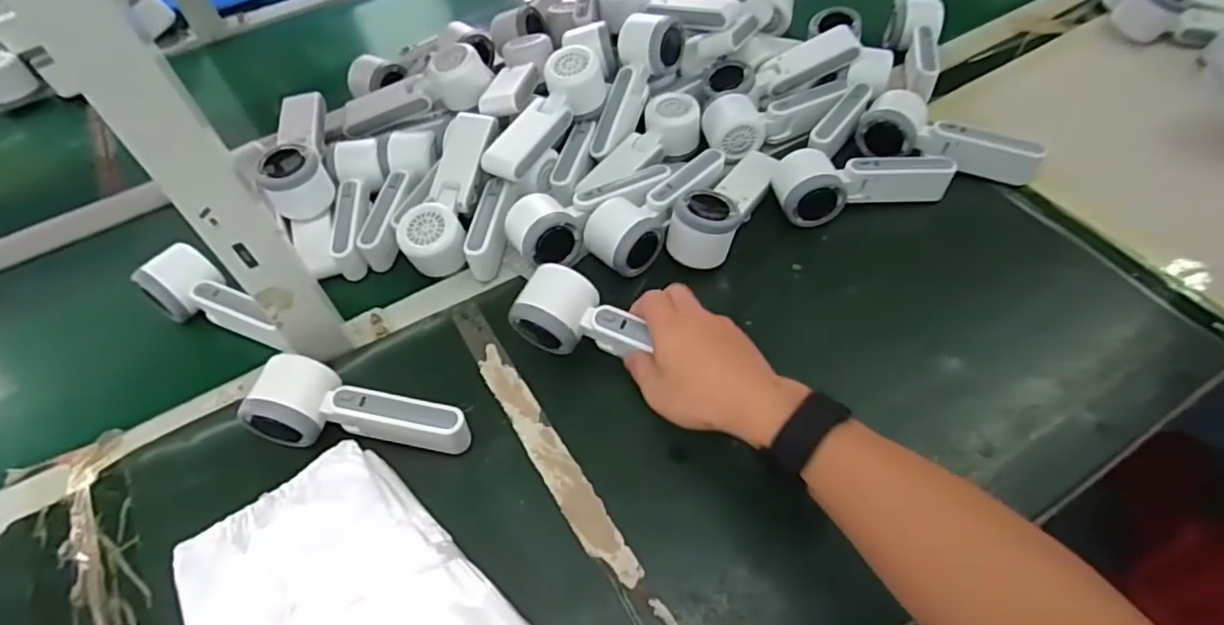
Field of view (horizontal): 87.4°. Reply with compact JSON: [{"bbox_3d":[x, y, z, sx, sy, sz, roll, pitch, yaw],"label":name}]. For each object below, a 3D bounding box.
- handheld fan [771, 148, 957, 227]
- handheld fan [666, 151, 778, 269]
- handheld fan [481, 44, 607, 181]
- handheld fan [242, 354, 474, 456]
[{"bbox_3d":[0.238,-0.131,0.618,0.160,0.049,0.064,-12,52,-4],"label":"handheld fan"},{"bbox_3d":[0.109,-0.110,0.616,0.063,0.057,0.154,21,57,19],"label":"handheld fan"},{"bbox_3d":[-0.067,-0.194,0.641,0.057,0.054,0.164,31,69,13],"label":"handheld fan"},{"bbox_3d":[-0.191,0.081,0.488,0.158,0.058,0.056,9,54,11],"label":"handheld fan"}]

